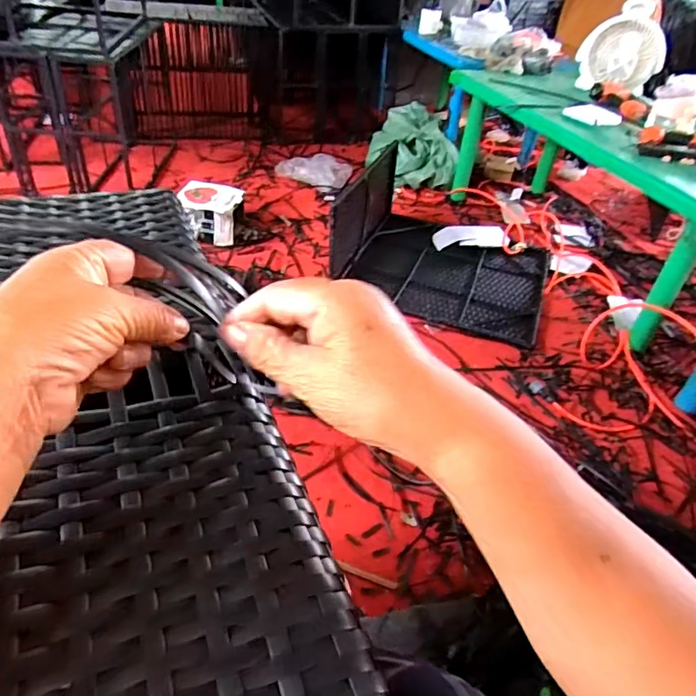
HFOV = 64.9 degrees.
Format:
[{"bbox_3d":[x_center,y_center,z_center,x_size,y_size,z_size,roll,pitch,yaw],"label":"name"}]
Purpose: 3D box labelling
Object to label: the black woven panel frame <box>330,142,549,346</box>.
[{"bbox_3d":[0.307,-0.309,1.694,0.658,0.271,0.582,21,41,16],"label":"black woven panel frame"}]

